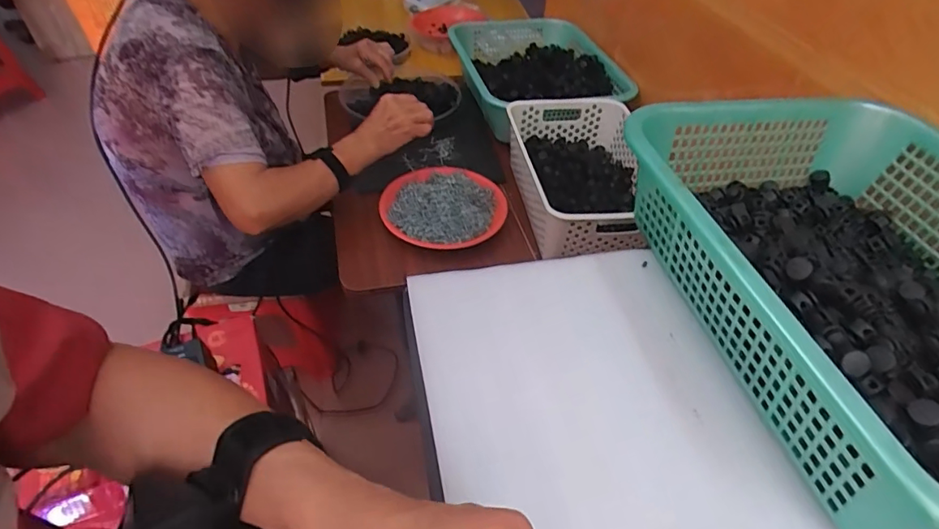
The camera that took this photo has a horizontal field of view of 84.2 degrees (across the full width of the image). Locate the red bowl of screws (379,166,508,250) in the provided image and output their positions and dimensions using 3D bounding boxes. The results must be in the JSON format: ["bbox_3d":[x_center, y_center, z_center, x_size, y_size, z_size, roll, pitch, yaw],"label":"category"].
[{"bbox_3d":[-0.038,-0.097,0.819,0.181,0.038,0.190,1,45,-1],"label":"red bowl of screws"}]

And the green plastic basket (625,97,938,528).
[{"bbox_3d":[0.306,0.005,0.375,0.281,0.089,0.380,-7,46,-9],"label":"green plastic basket"}]

